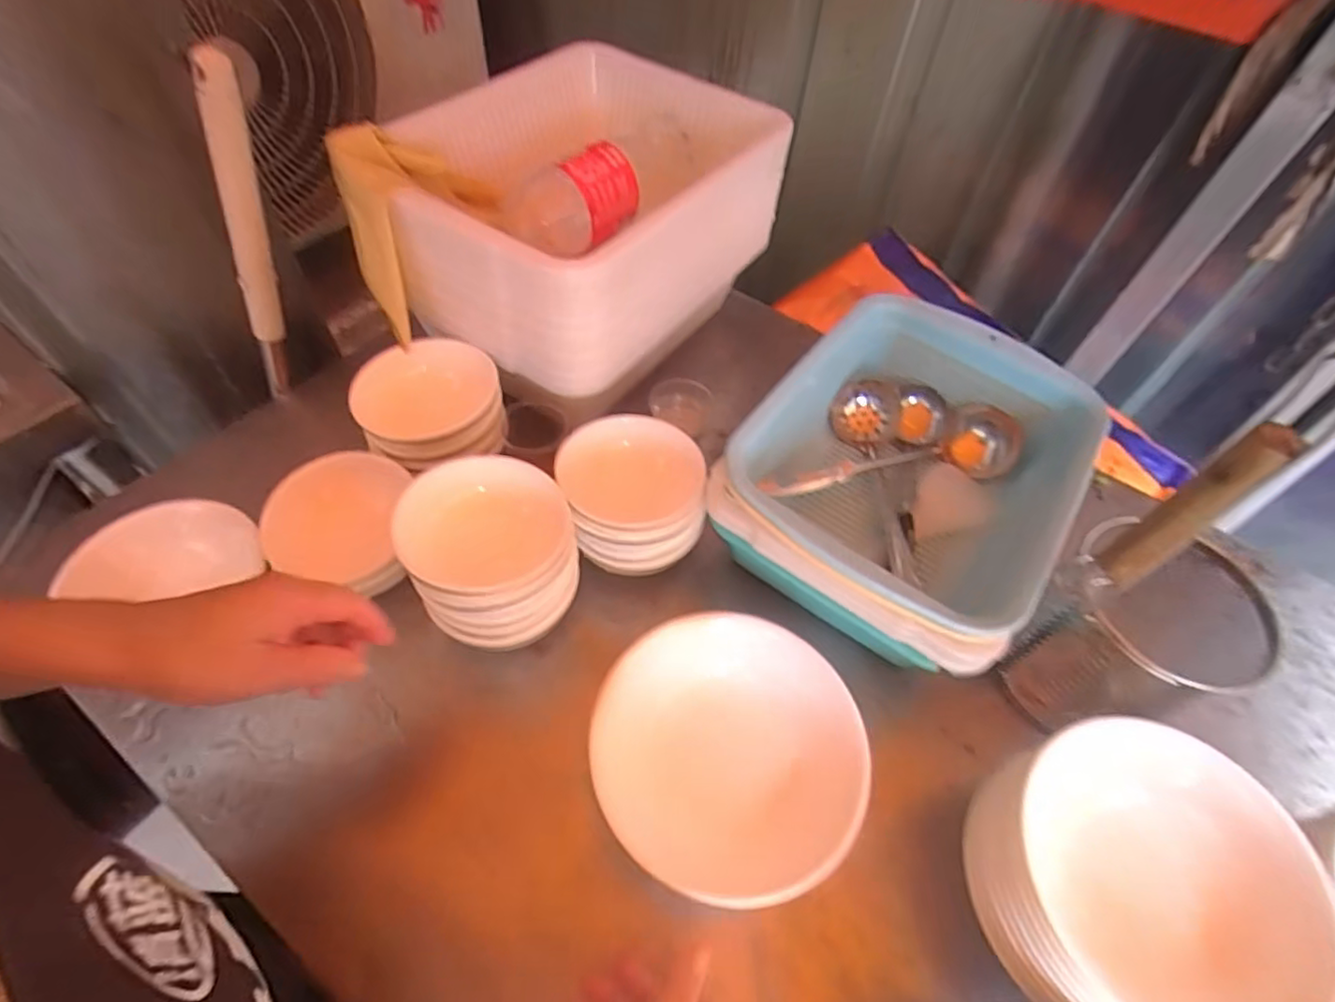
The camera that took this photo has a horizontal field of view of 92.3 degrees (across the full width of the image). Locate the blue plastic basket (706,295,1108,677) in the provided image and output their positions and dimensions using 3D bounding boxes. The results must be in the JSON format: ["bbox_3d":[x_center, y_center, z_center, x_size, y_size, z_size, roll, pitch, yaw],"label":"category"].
[{"bbox_3d":[0.214,-0.029,0.581,0.250,0.112,0.336,32,59,16],"label":"blue plastic basket"}]

